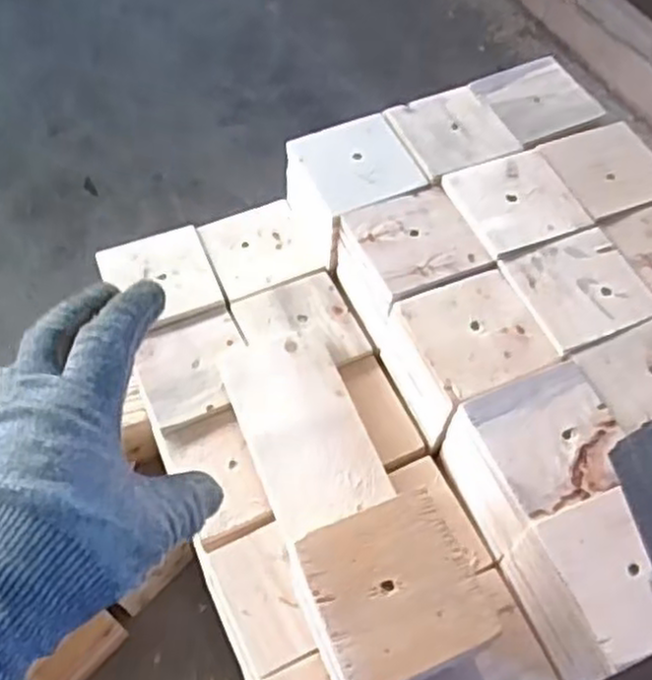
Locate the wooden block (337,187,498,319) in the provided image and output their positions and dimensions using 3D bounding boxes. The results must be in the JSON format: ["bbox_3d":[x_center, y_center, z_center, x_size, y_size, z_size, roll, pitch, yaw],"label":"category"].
[{"bbox_3d":[0.066,-0.059,0.609,0.097,0.074,0.099,-20,60,-12],"label":"wooden block"}]

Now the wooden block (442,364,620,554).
[{"bbox_3d":[0.146,0.085,0.522,0.096,0.085,0.098,-17,60,-10],"label":"wooden block"}]

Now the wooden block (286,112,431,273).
[{"bbox_3d":[0.023,-0.131,0.653,0.098,0.071,0.100,-22,61,-13],"label":"wooden block"}]

